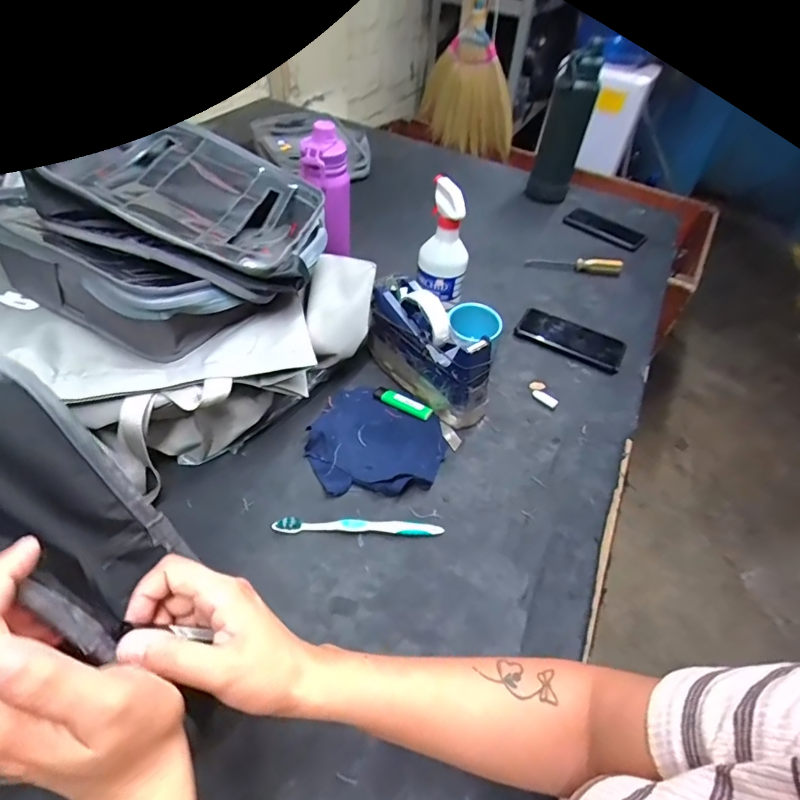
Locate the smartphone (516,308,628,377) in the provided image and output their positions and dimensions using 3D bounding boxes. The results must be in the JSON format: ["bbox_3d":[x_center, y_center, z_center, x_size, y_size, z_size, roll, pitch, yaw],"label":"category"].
[{"bbox_3d":[0.273,-0.101,0.758,0.163,0.015,0.082,25,49,17],"label":"smartphone"}]

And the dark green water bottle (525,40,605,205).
[{"bbox_3d":[0.361,-0.589,1.033,0.093,0.276,0.096,18,48,10],"label":"dark green water bottle"}]

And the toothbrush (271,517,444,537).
[{"bbox_3d":[-0.044,0.136,0.509,0.178,0.013,0.016,3,47,-4],"label":"toothbrush"}]

